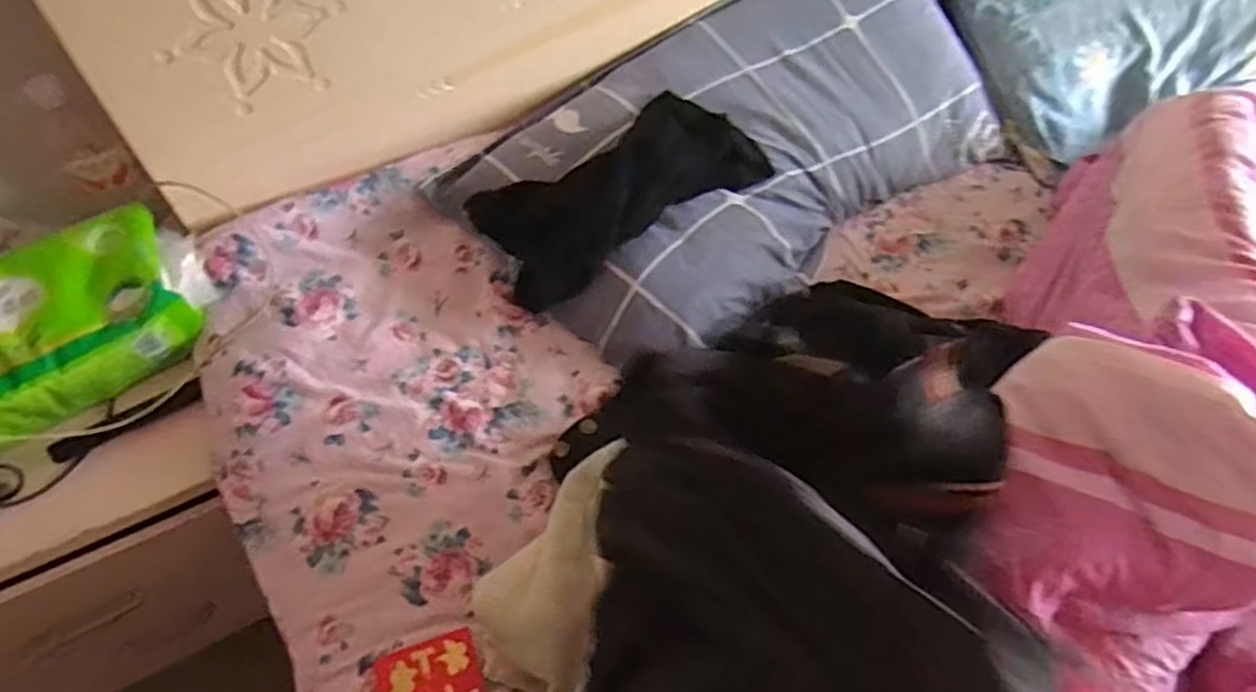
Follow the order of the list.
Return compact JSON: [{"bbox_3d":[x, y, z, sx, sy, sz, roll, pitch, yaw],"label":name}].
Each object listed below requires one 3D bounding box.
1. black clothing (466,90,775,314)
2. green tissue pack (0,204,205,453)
[{"bbox_3d":[-0.010,-0.182,0.838,0.329,0.085,0.166,-29,61,2],"label":"black clothing"},{"bbox_3d":[-0.609,-0.006,0.745,0.310,0.092,0.161,-35,64,-22],"label":"green tissue pack"}]

